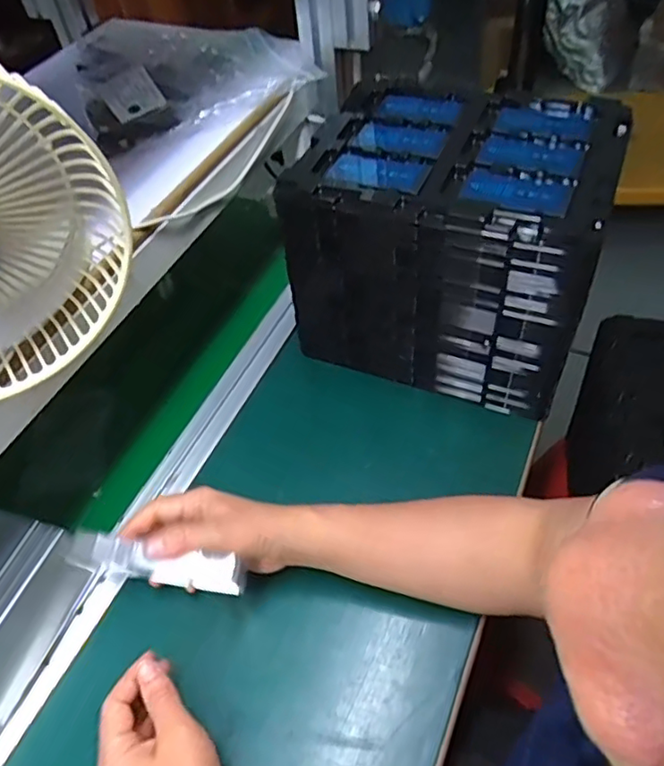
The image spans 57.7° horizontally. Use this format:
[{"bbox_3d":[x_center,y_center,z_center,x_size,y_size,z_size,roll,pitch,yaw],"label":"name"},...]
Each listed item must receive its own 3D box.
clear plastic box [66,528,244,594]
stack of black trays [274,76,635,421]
[{"bbox_3d":[-0.132,0.136,0.454,0.131,0.028,0.020,12,53,-2],"label":"clear plastic box"},{"bbox_3d":[0.113,-0.139,0.624,0.276,0.221,0.208,13,54,16],"label":"stack of black trays"}]

